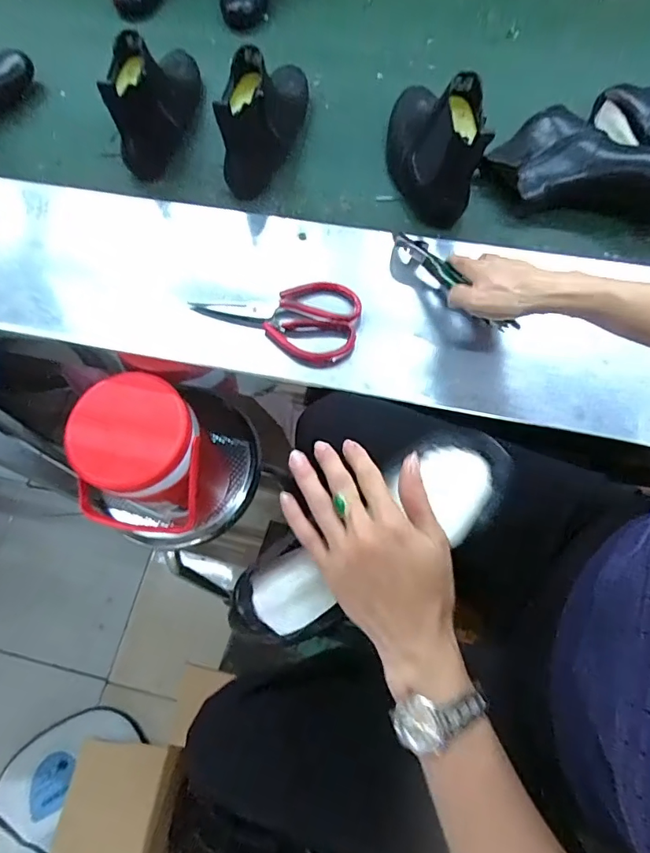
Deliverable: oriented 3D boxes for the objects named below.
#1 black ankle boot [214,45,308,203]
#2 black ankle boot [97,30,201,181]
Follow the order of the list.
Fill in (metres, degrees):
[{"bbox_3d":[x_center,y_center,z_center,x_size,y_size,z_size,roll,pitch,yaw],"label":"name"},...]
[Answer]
[{"bbox_3d":[-0.077,-0.448,0.654,0.075,0.125,0.246,15,68,9],"label":"black ankle boot"},{"bbox_3d":[-0.234,-0.477,0.669,0.086,0.122,0.238,1,67,3],"label":"black ankle boot"}]

